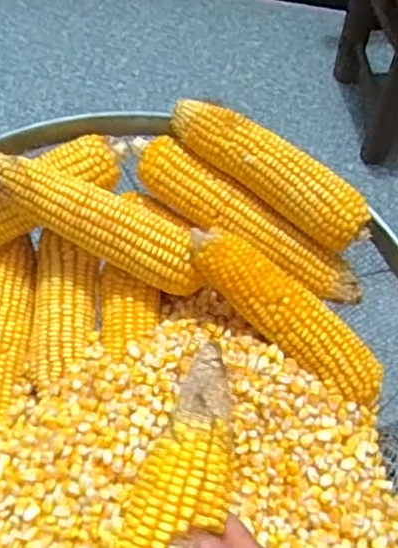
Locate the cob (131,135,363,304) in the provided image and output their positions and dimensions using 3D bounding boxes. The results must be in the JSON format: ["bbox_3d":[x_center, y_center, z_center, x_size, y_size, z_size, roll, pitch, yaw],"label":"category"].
[{"bbox_3d":[0.035,-0.049,0.532,0.246,0.042,0.045,33,63,16],"label":"cob"}]

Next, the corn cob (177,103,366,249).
[{"bbox_3d":[0.061,-0.092,0.515,0.192,0.037,0.042,36,64,17],"label":"corn cob"}]

